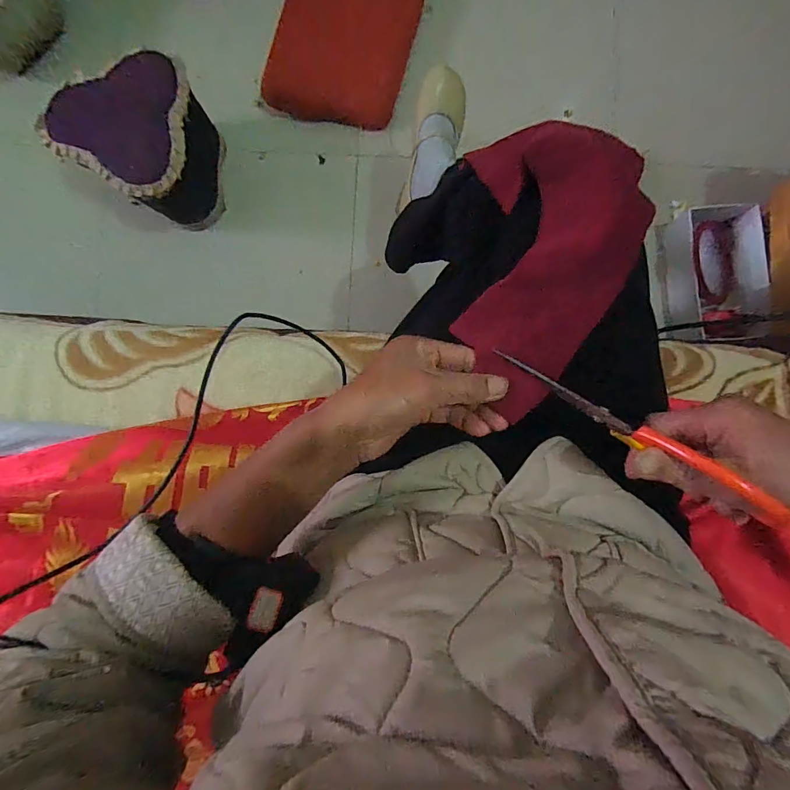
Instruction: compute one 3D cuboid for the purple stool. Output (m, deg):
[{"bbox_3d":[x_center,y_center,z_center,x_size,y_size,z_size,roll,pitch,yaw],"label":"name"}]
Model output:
[{"bbox_3d":[-0.492,-0.520,0.905,0.254,0.239,0.259,0,87,1],"label":"purple stool"}]

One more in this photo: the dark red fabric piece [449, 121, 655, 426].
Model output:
[{"bbox_3d":[0.114,-0.097,0.344,0.126,0.057,0.226,15,82,1],"label":"dark red fabric piece"}]

